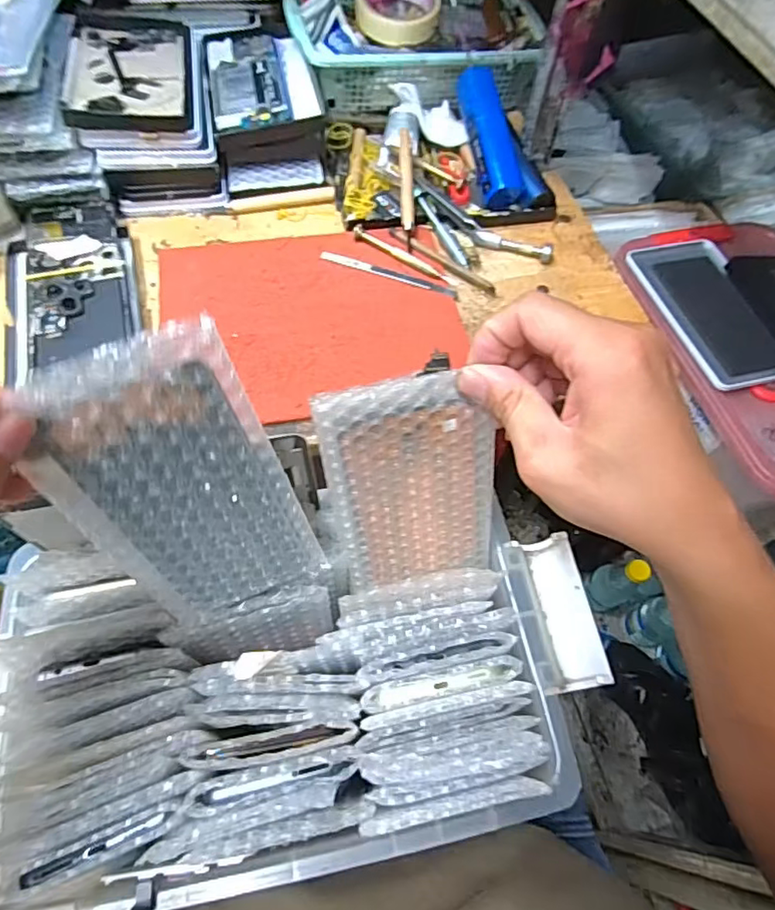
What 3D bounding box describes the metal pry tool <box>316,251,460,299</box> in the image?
[{"bbox_3d":[0.002,-0.165,0.514,0.129,0.005,0.011,18,62,6],"label":"metal pry tool"}]

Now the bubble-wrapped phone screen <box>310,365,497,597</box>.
[{"bbox_3d":[0.015,0.020,0.311,0.088,0.139,0.007,-12,39,-6],"label":"bubble-wrapped phone screen"}]

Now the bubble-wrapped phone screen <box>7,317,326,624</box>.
[{"bbox_3d":[-0.089,0.023,0.258,0.085,0.172,0.006,-22,47,-7],"label":"bubble-wrapped phone screen"}]

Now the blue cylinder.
[{"bbox_3d":[0.100,-0.311,0.554,0.040,0.030,0.124,-18,97,-13],"label":"blue cylinder"}]

